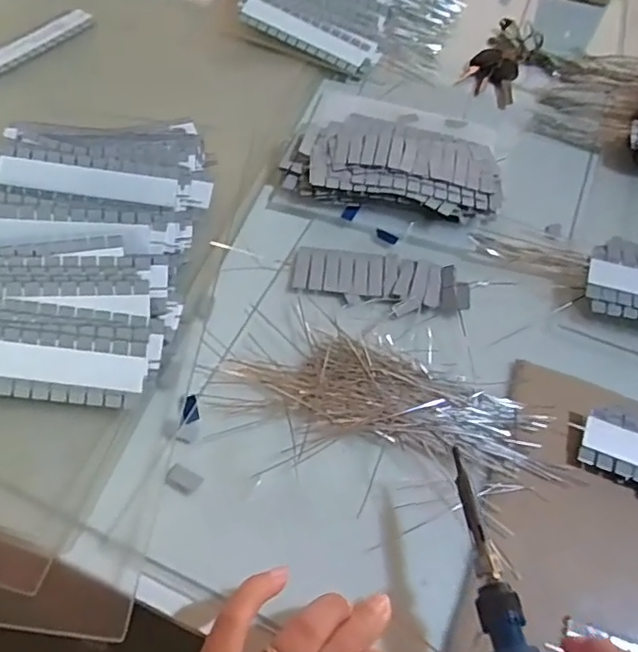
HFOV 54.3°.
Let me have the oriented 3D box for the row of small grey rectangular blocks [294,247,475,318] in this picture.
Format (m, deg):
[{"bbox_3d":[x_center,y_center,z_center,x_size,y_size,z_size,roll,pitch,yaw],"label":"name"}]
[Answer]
[{"bbox_3d":[0.044,-0.033,0.447,0.125,0.008,0.048,12,55,4],"label":"row of small grey rectangular blocks"}]

